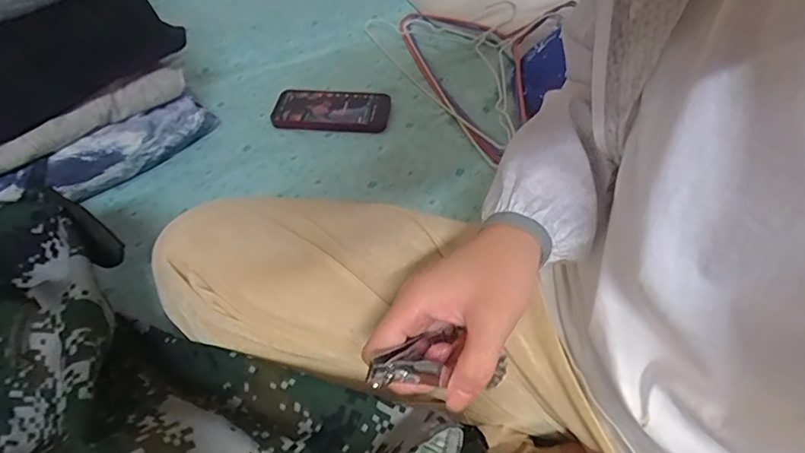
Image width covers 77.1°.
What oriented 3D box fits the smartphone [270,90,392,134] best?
[{"bbox_3d":[-0.102,-0.166,0.726,0.164,0.014,0.093,1,50,5],"label":"smartphone"}]

